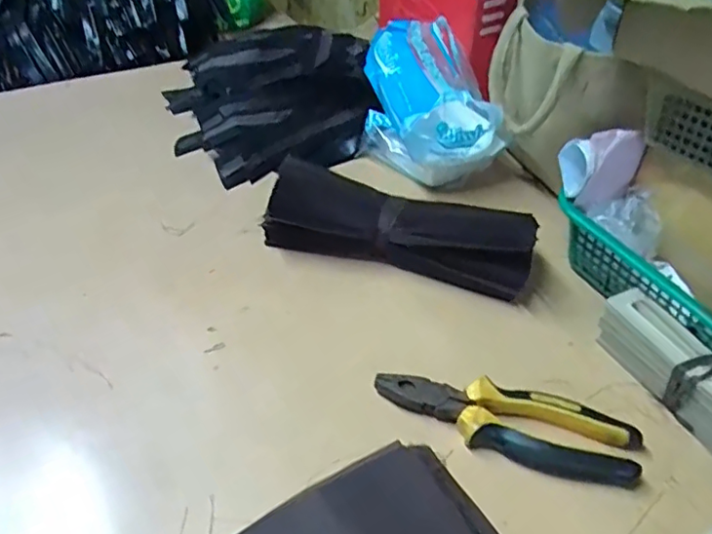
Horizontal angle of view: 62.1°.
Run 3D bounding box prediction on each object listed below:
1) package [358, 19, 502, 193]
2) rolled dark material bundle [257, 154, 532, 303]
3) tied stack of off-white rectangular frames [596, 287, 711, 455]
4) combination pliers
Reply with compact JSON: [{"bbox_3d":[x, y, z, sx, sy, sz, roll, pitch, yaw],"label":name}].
[{"bbox_3d":[0.082,-0.196,0.719,0.132,0.125,0.197,-10,44,-15],"label":"package"},{"bbox_3d":[0.042,-0.040,0.582,0.261,0.074,0.064,15,43,12],"label":"rolled dark material bundle"},{"bbox_3d":[0.266,0.090,0.473,0.042,0.051,0.165,-17,46,-22],"label":"tied stack of off-white rectangular frames"},{"bbox_3d":[0.114,0.119,0.458,0.197,0.029,0.061,17,44,15],"label":"combination pliers"}]

